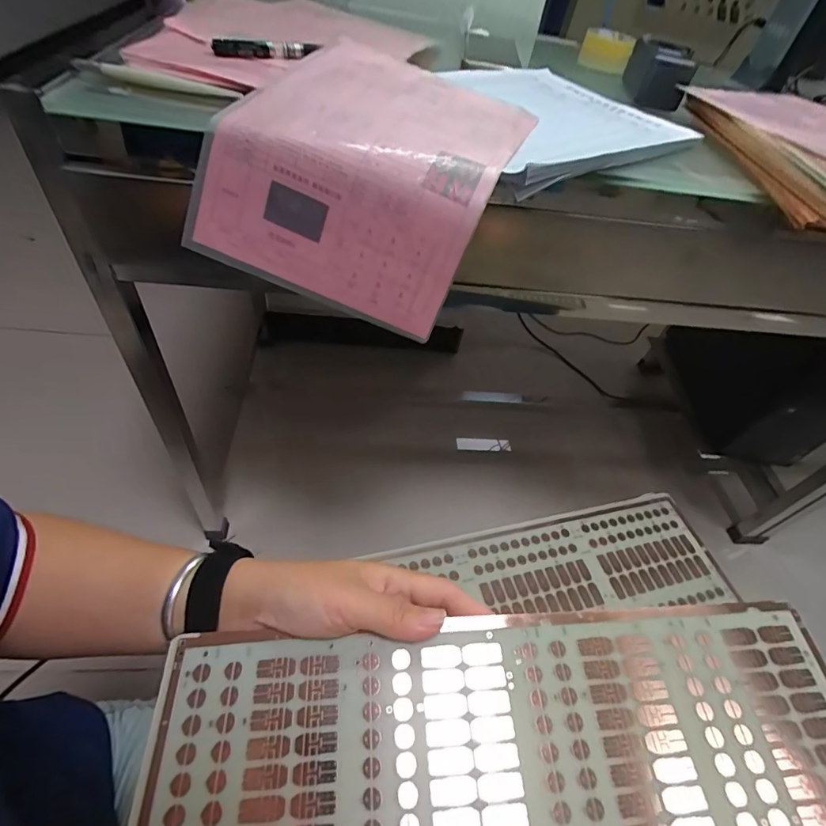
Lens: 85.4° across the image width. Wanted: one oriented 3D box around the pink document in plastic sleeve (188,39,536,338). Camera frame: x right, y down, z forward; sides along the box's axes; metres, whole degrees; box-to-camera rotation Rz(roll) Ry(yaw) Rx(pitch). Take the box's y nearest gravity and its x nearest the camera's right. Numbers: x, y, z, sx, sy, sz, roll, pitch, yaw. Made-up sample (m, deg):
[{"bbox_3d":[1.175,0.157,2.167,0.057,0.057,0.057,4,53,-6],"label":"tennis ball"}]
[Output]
[{"bbox_3d":[-0.034,-0.203,0.404,0.215,0.126,0.248,24,50,11],"label":"pink document in plastic sleeve"}]

